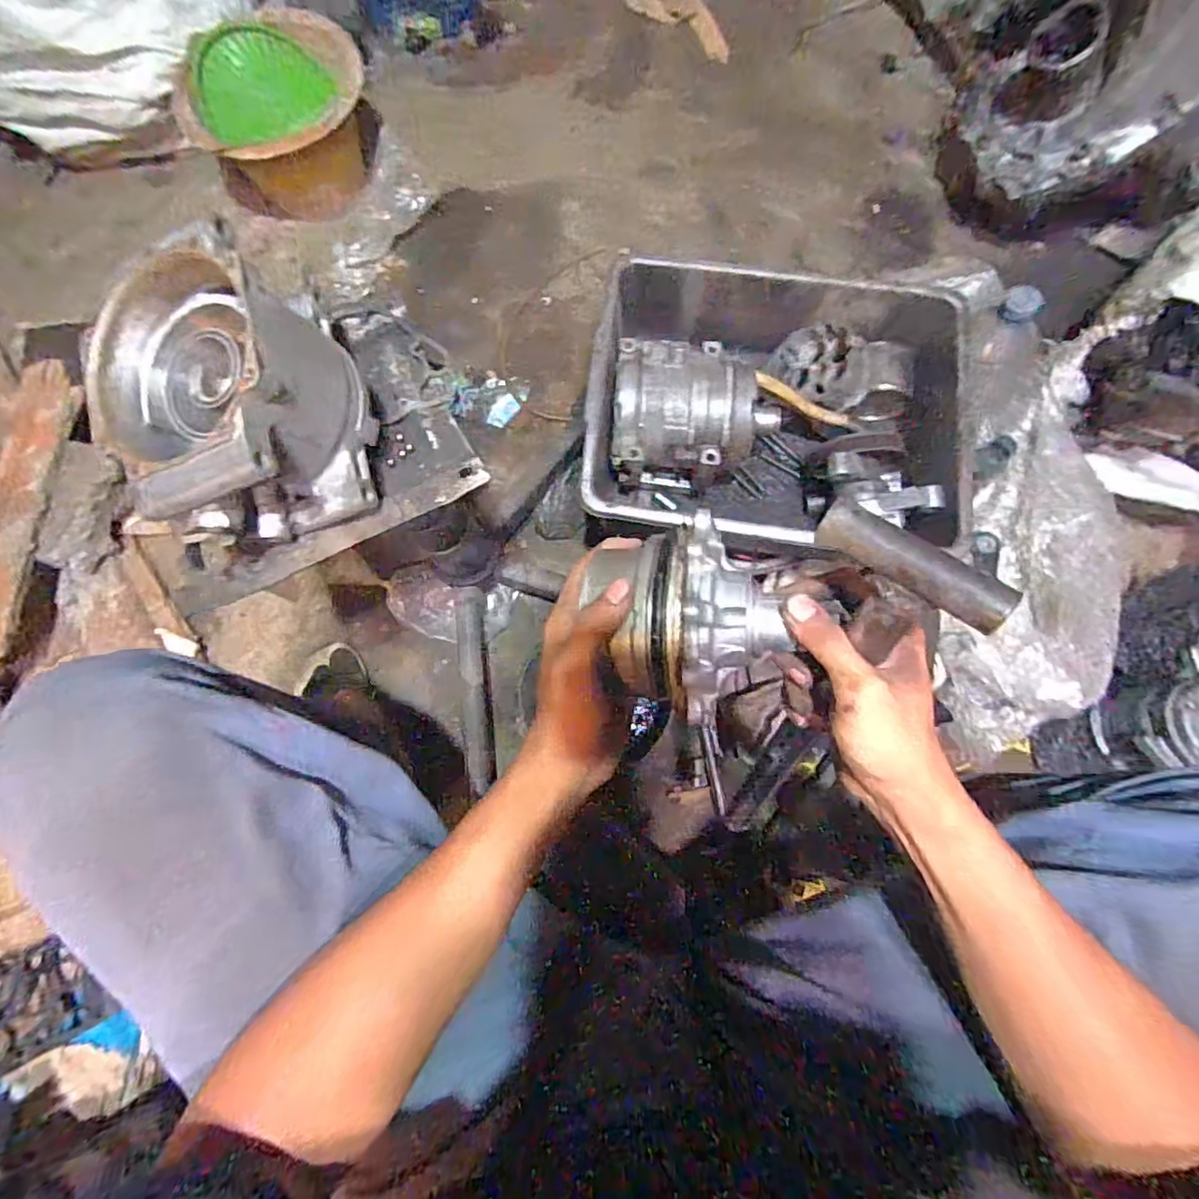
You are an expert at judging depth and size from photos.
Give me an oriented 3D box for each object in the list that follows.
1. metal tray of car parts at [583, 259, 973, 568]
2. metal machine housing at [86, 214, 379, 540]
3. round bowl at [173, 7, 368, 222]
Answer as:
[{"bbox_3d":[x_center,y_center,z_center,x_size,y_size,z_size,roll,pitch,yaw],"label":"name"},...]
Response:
[{"bbox_3d":[0.184,-0.198,0.663,0.385,0.149,0.292,6,78,0],"label":"metal tray of car parts"},{"bbox_3d":[-0.221,-0.122,0.354,0.136,0.109,0.146,-25,79,-6],"label":"metal machine housing"},{"bbox_3d":[-0.474,-0.732,0.872,0.224,0.129,0.234,15,78,2],"label":"round bowl"}]

